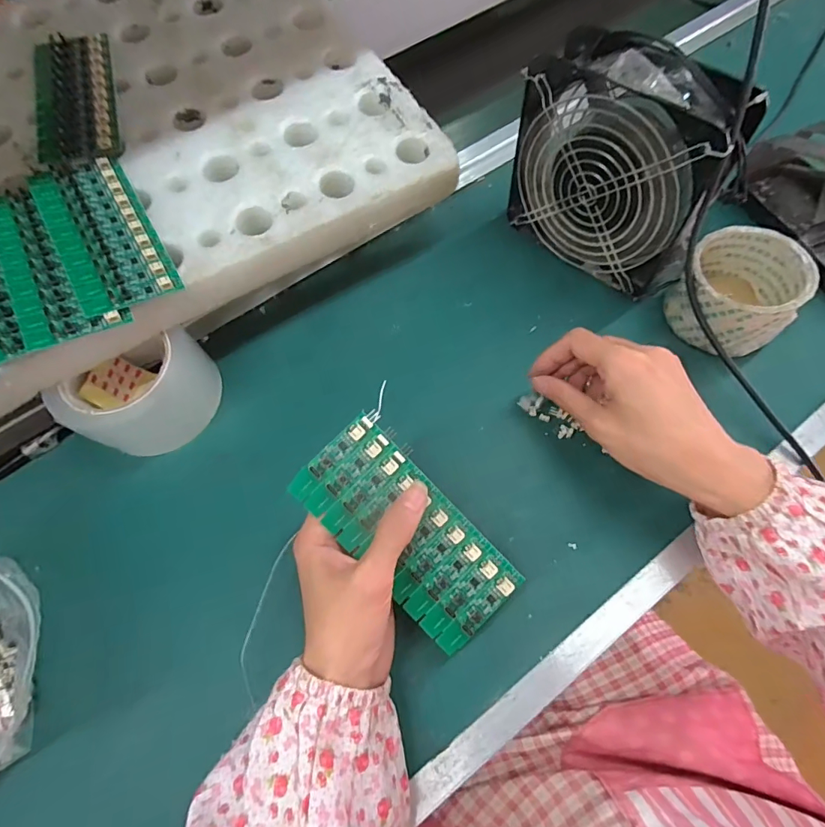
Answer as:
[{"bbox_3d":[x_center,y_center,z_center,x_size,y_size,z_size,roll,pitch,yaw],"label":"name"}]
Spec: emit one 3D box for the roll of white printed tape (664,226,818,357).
[{"bbox_3d":[0.255,-0.096,0.352,0.082,0.052,0.084,34,72,19],"label":"roll of white printed tape"}]

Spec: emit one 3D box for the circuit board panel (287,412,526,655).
[{"bbox_3d":[-0.003,0.069,0.261,0.062,0.007,0.136,-43,90,-6],"label":"circuit board panel"}]

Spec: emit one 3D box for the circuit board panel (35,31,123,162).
[{"bbox_3d":[-0.277,-0.259,0.366,0.063,0.010,0.145,-17,65,-3],"label":"circuit board panel"}]

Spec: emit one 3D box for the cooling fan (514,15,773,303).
[{"bbox_3d":[0.159,-0.187,0.352,0.058,0.152,0.158,-41,68,-14],"label":"cooling fan"}]

